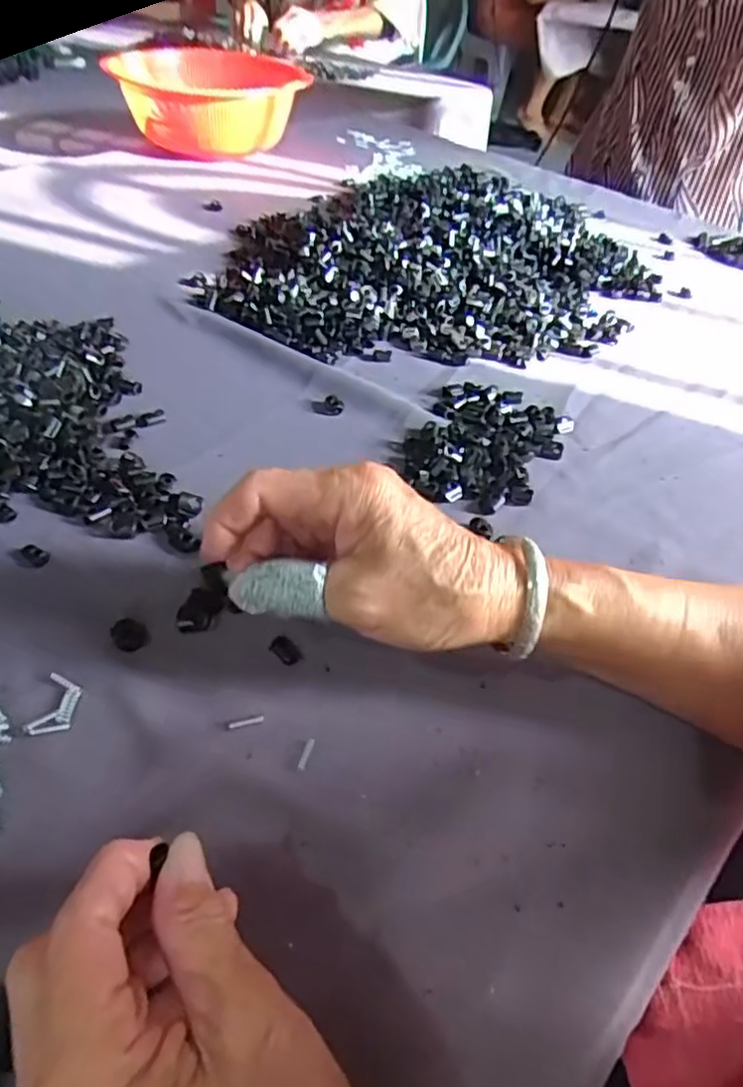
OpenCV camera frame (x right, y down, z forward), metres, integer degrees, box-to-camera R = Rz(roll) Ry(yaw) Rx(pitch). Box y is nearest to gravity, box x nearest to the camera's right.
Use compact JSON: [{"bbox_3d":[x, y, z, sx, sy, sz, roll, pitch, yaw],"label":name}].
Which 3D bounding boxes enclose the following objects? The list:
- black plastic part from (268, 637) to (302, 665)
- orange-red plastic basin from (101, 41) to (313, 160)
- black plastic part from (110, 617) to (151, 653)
[{"bbox_3d":[-0.042,0.052,0.328,0.015,0.005,0.010,32,50,23],"label":"black plastic part"},{"bbox_3d":[-0.198,-0.528,0.825,0.151,0.093,0.189,-32,57,-33],"label":"orange-red plastic basin"},{"bbox_3d":[-0.116,0.043,0.327,0.016,0.004,0.020,-29,55,-31],"label":"black plastic part"}]

